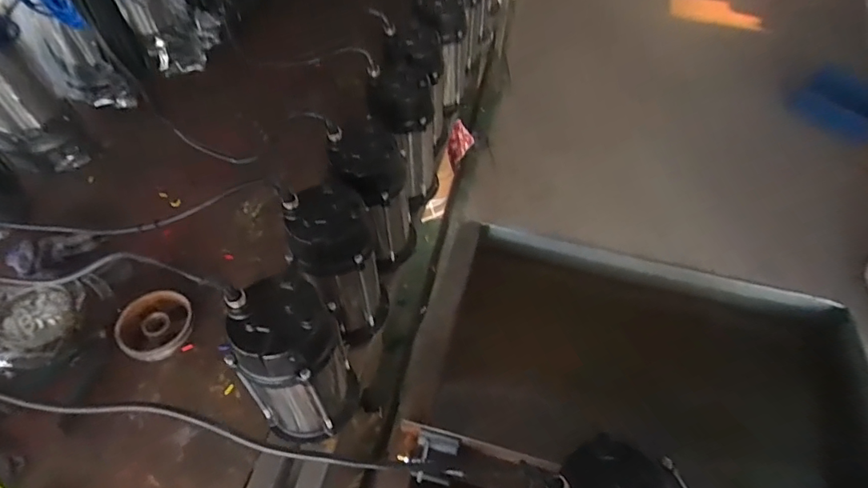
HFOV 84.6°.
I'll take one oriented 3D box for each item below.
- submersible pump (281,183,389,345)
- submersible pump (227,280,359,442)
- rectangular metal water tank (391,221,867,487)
[{"bbox_3d":[-0.142,0.041,0.739,0.130,0.253,0.148,-8,54,-9],"label":"submersible pump"},{"bbox_3d":[-0.182,0.163,0.643,0.126,0.268,0.125,4,54,0],"label":"submersible pump"},{"bbox_3d":[0.376,0.321,0.884,0.788,0.328,0.541,17,55,9],"label":"rectangular metal water tank"}]

